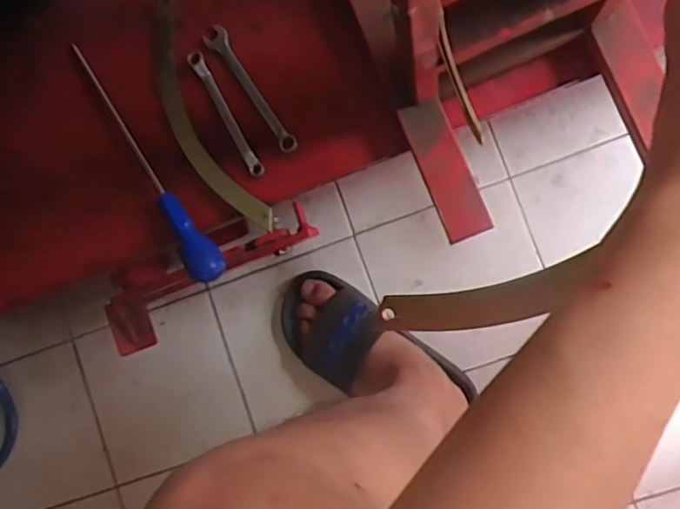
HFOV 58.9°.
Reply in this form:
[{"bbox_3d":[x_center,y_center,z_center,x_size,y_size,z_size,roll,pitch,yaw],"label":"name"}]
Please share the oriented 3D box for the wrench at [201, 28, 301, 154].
[{"bbox_3d":[-0.086,-0.156,0.573,0.022,0.007,0.142,-33,84,5],"label":"wrench"}]

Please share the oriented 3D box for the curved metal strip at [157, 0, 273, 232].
[{"bbox_3d":[-0.137,-0.132,0.571,0.052,0.013,0.250,-25,84,5],"label":"curved metal strip"}]

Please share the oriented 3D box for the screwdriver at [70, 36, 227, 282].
[{"bbox_3d":[-0.190,-0.085,0.567,0.030,0.026,0.262,-36,84,4],"label":"screwdriver"}]

